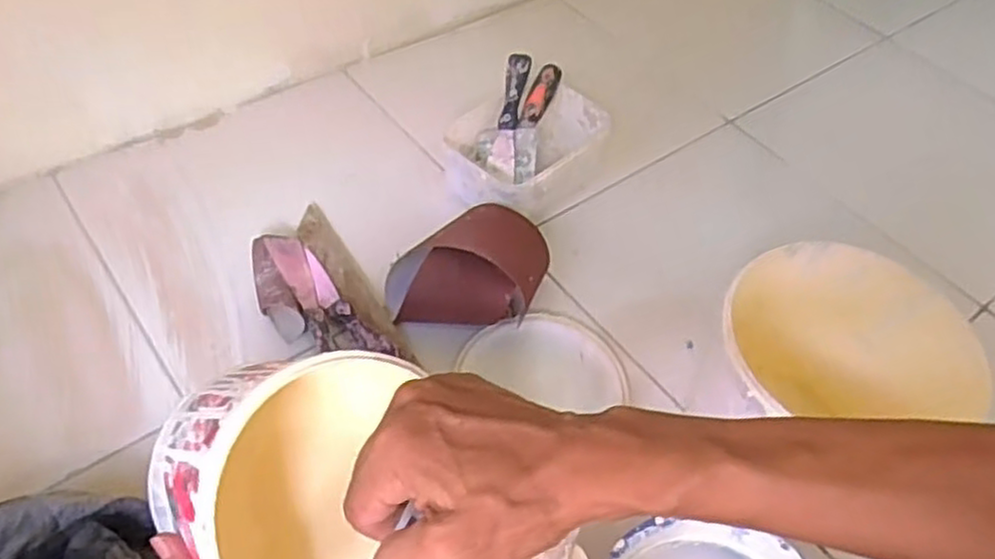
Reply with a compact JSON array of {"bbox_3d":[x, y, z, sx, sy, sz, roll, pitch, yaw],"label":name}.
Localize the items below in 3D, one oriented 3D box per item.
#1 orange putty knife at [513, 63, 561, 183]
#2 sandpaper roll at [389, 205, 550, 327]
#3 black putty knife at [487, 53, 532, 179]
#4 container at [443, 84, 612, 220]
[{"bbox_3d":[0.045,-0.198,0.924,0.035,0.015,0.160,15,80,8],"label":"orange putty knife"},{"bbox_3d":[-0.032,-0.015,0.802,0.173,0.093,0.140,6,51,-1],"label":"sandpaper roll"},{"bbox_3d":[0.016,-0.207,0.918,0.034,0.016,0.157,9,85,3],"label":"black putty knife"},{"bbox_3d":[0.033,-0.159,0.932,0.200,0.084,0.153,-35,62,-29],"label":"container"}]

